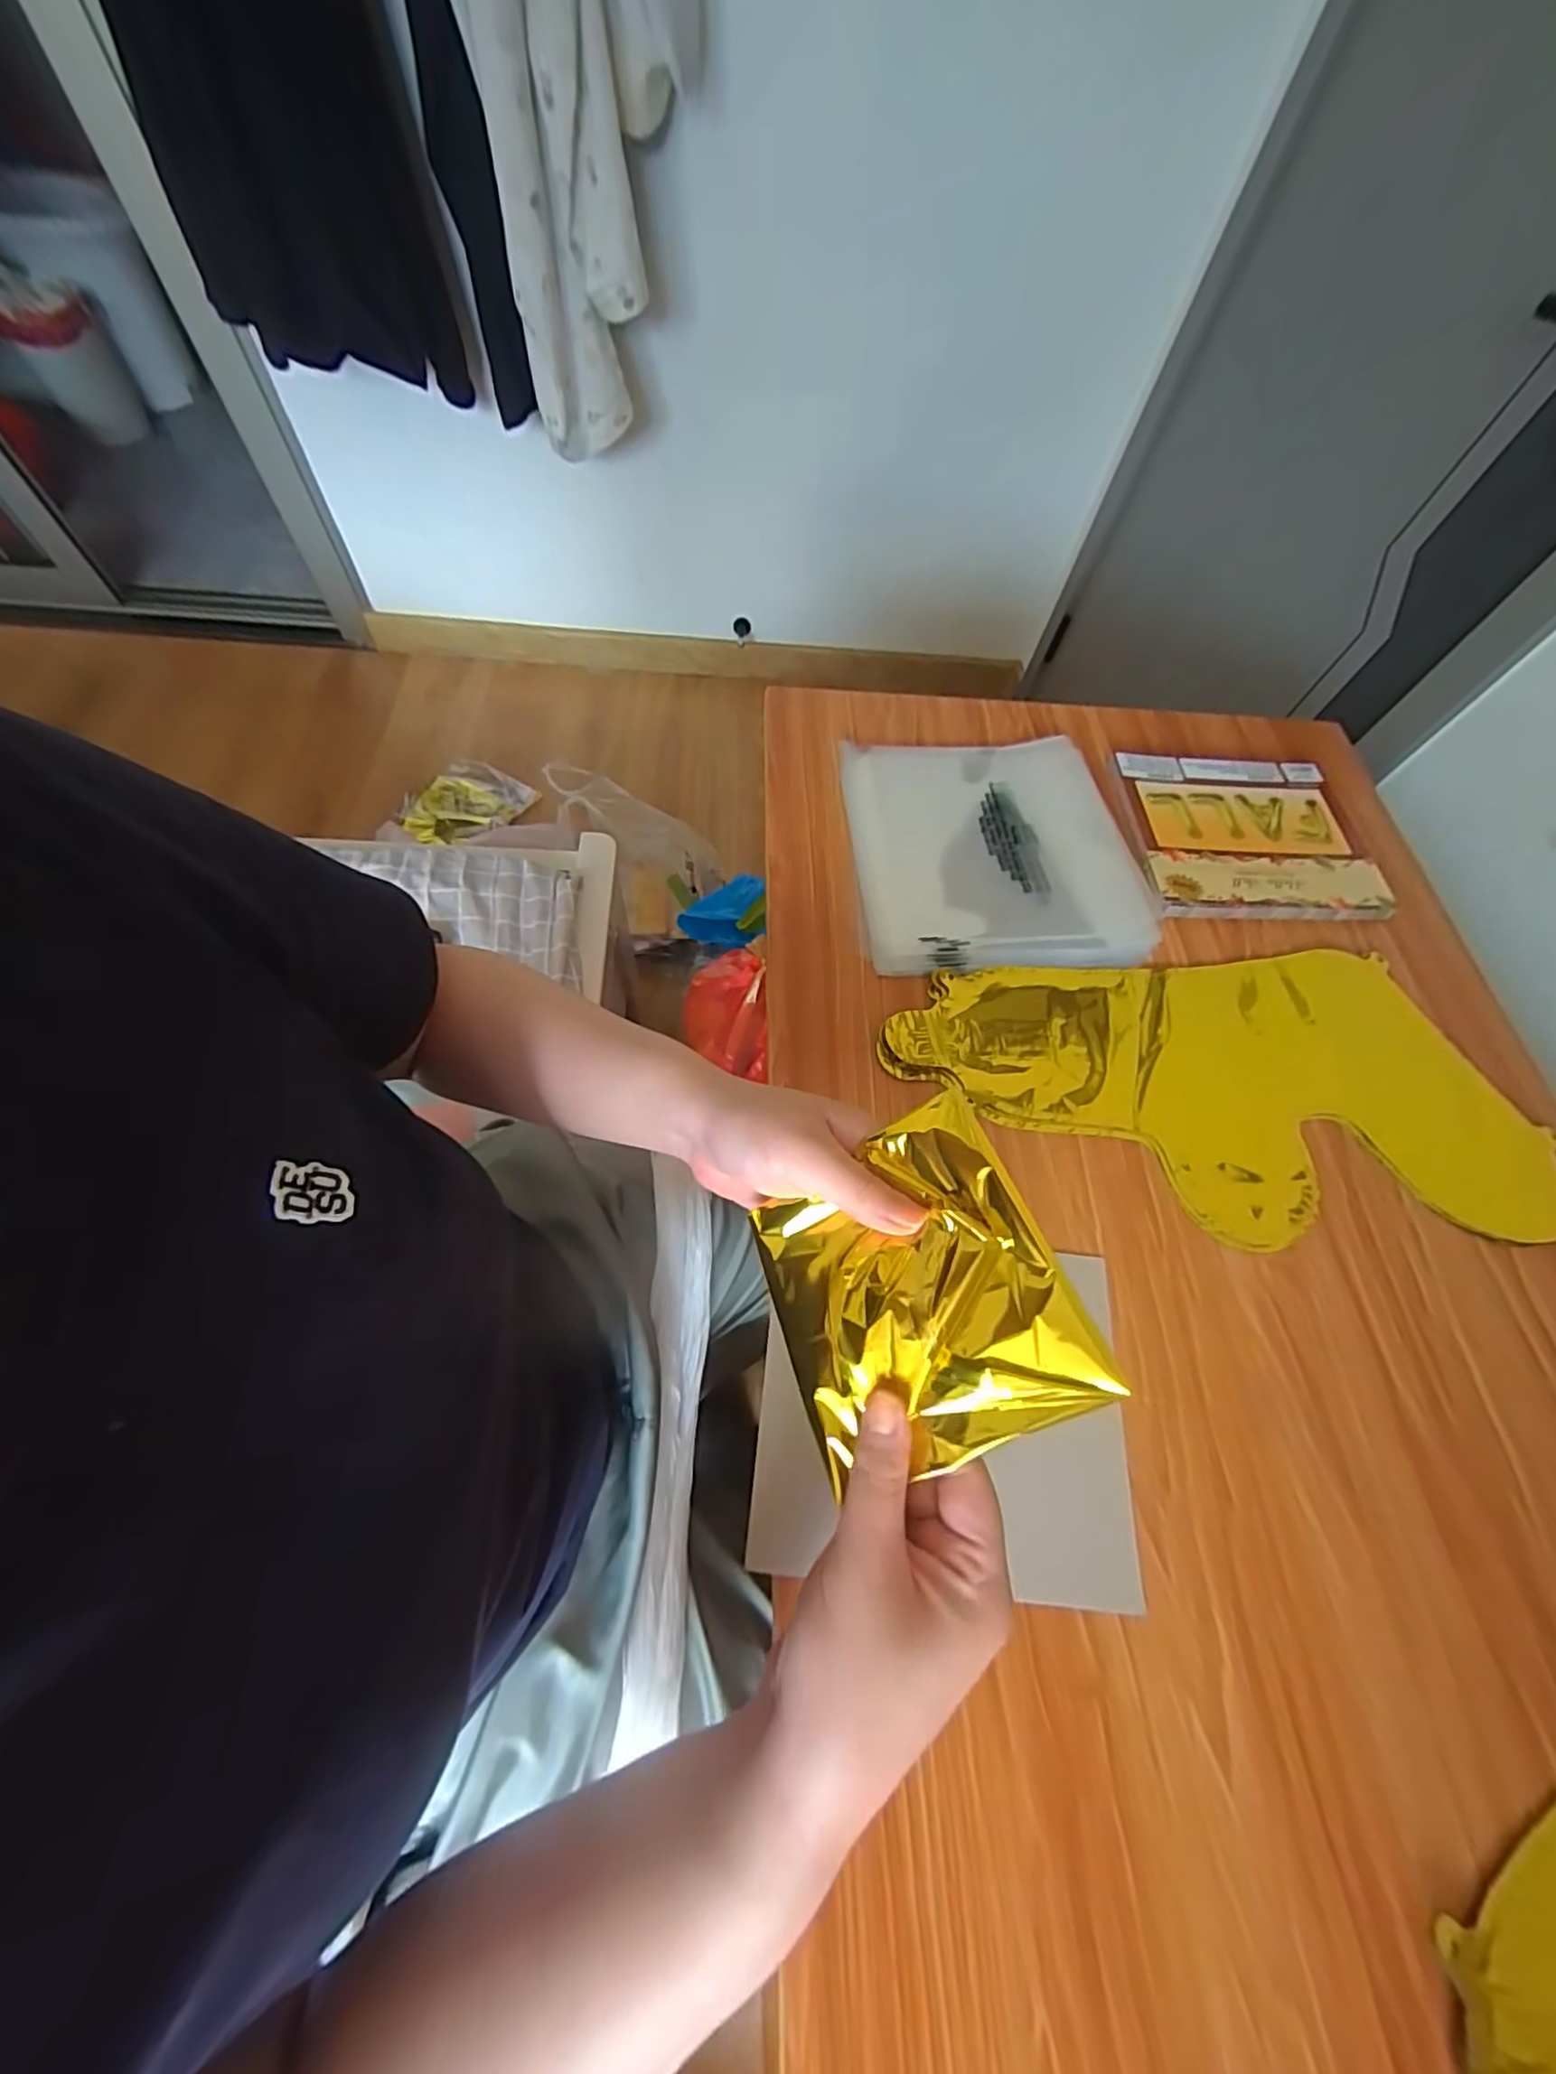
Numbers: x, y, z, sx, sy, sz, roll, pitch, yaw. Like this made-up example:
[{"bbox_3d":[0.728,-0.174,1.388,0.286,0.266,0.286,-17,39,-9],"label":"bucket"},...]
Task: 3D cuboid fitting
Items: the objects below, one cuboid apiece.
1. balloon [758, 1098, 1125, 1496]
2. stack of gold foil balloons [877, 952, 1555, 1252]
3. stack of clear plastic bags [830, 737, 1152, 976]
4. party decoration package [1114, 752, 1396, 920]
[{"bbox_3d":[0.052,0.104,0.269,0.115,0.014,0.121,-30,63,12],"label":"balloon"},{"bbox_3d":[0.279,0.033,0.433,0.404,0.010,0.193,-1,64,-4],"label":"stack of gold foil balloons"},{"bbox_3d":[0.160,-0.148,0.507,0.203,0.020,0.214,-5,68,-2],"label":"stack of clear plastic bags"},{"bbox_3d":[0.382,-0.169,0.539,0.186,0.009,0.160,0,64,-4],"label":"party decoration package"}]

